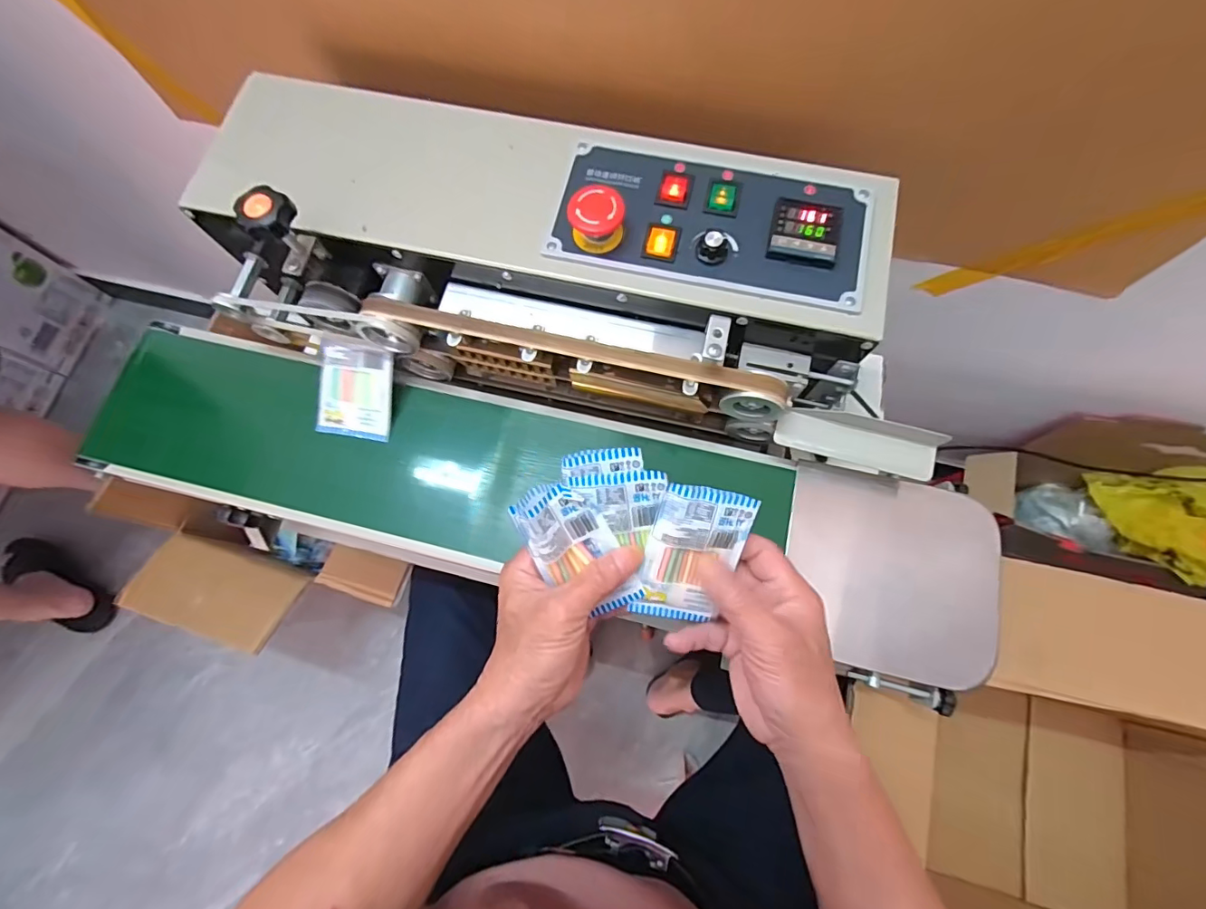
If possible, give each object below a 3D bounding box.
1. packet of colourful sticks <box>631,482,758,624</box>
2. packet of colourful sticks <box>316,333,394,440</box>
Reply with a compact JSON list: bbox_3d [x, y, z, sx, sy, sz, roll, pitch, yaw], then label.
[{"bbox_3d":[0.061,0.071,0.351,0.062,0.008,0.100,13,110,-6],"label":"packet of colourful sticks"},{"bbox_3d":[-0.218,-0.055,0.454,0.065,0.009,0.087,15,105,5],"label":"packet of colourful sticks"}]

